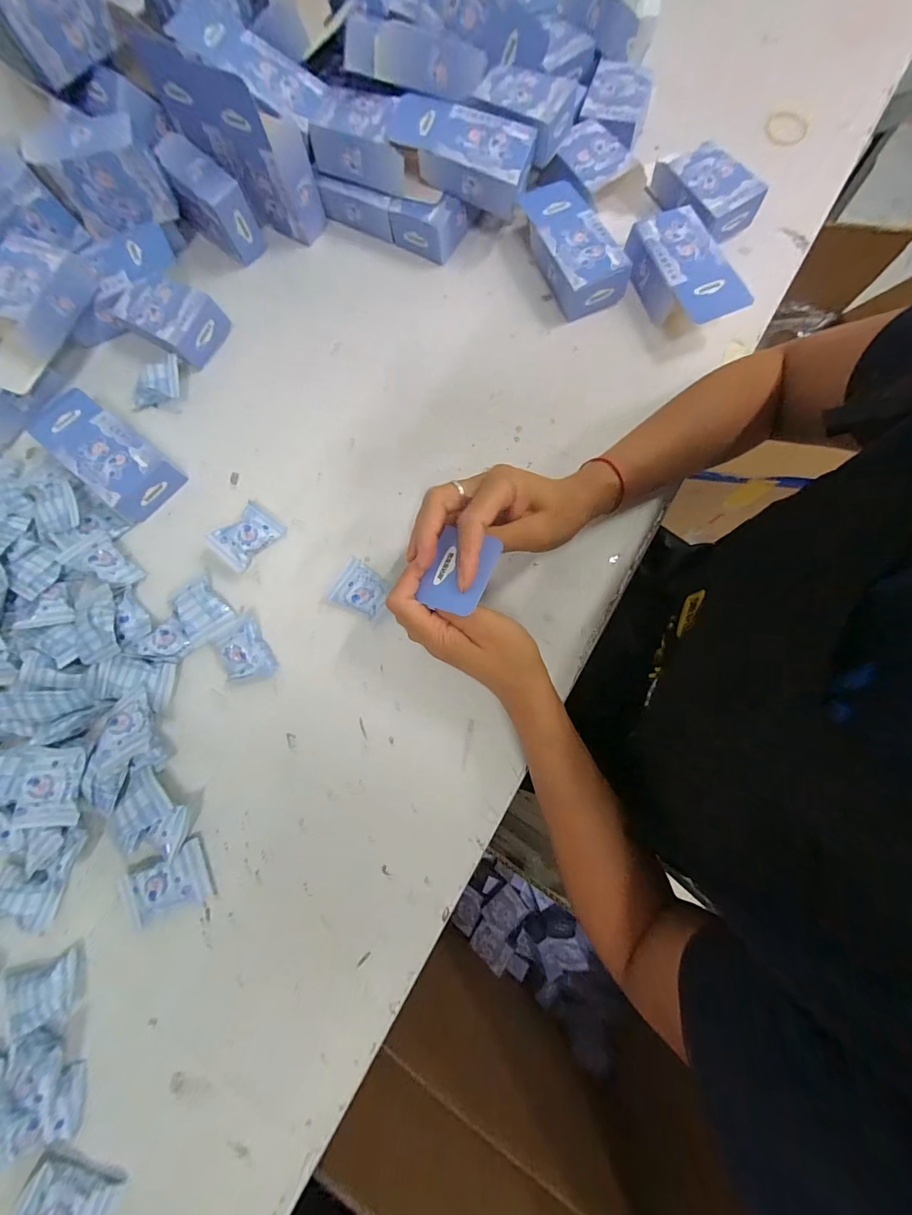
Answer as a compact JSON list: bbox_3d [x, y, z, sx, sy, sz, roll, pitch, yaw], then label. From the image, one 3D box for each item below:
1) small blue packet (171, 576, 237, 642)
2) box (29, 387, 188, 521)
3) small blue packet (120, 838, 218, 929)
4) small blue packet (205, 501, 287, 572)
[{"bbox_3d":[-0.225,0.002,0.360,0.042,0.014,0.045,-39,81,-7],"label":"small blue packet"},{"bbox_3d":[-0.323,-0.142,0.381,0.130,0.033,0.059,38,81,7],"label":"box"},{"bbox_3d":[-0.228,0.219,0.325,0.062,0.013,0.045,-25,79,-4],"label":"small blue packet"},{"bbox_3d":[-0.191,-0.065,0.376,0.040,0.019,0.056,37,81,7],"label":"small blue packet"}]

